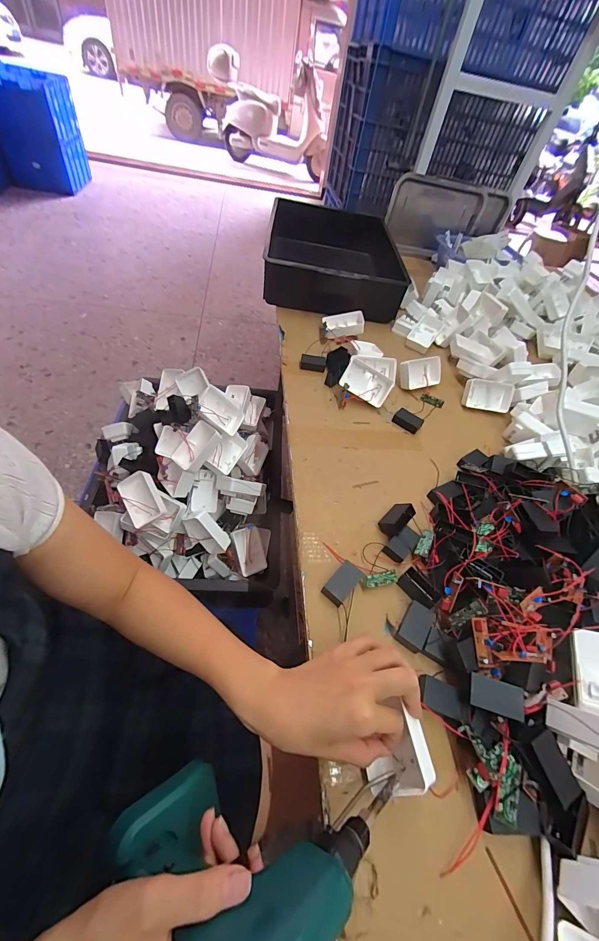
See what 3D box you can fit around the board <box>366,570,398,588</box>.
[{"bbox_3d":[0.103,0.136,0.425,0.041,0.004,0.016,-6,73,-15],"label":"board"}]

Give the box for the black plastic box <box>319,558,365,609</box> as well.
[{"bbox_3d":[0.052,0.136,0.412,0.028,0.017,0.047,38,55,18],"label":"black plastic box"}]

